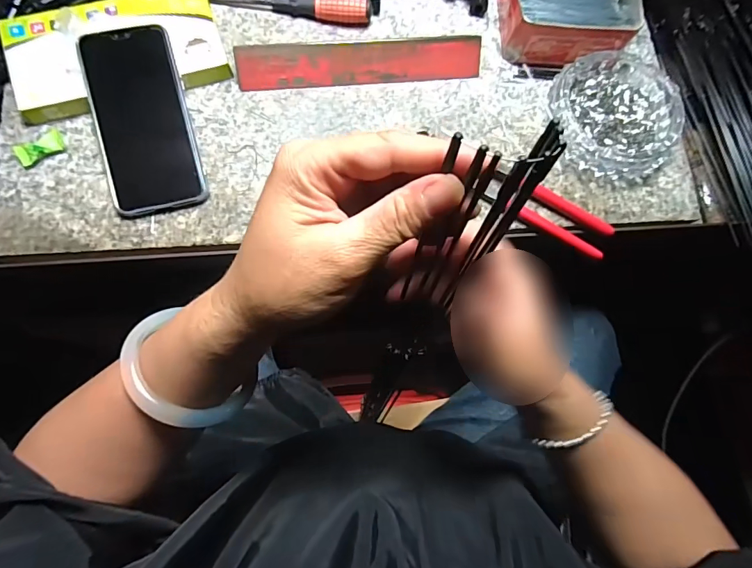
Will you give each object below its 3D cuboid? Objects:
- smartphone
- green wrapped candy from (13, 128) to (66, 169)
[{"bbox_3d":[-0.196,-0.139,0.347,0.076,0.011,0.156,-12,91,-8],"label":"smartphone"},{"bbox_3d":[-0.285,-0.117,0.351,0.022,0.007,0.039,45,69,1],"label":"green wrapped candy"}]

